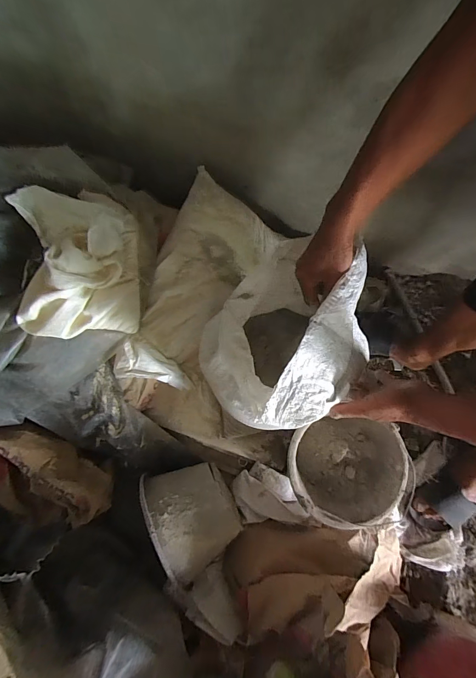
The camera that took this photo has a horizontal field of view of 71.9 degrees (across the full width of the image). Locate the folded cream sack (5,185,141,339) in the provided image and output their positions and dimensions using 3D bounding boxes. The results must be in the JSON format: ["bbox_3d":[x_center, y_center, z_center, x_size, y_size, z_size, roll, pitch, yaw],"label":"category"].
[{"bbox_3d":[-0.342,-0.165,0.689,0.251,0.143,0.304,-2,76,1],"label":"folded cream sack"}]

